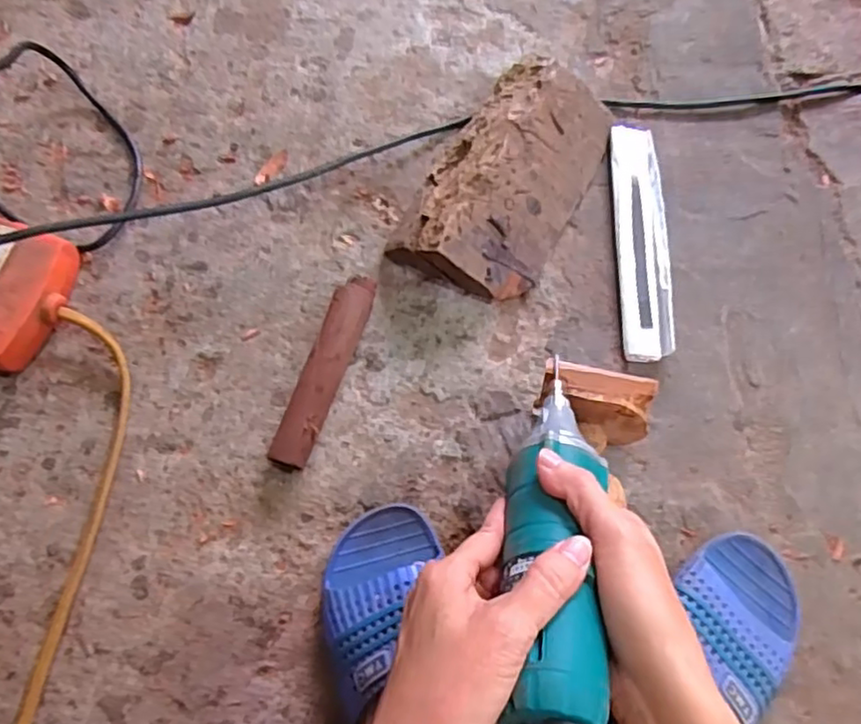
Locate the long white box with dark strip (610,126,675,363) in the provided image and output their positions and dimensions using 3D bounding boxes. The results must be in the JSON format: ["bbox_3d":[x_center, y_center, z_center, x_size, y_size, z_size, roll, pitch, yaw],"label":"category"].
[{"bbox_3d":[0.177,-0.103,0.555,0.042,0.016,0.213,2,70,-2],"label":"long white box with dark strip"}]

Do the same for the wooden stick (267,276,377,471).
[{"bbox_3d":[-0.079,0.005,0.499,0.028,0.029,0.155,18,71,4],"label":"wooden stick"}]

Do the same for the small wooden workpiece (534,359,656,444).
[{"bbox_3d":[0.112,0.027,0.448,0.077,0.043,0.037,17,72,0],"label":"small wooden workpiece"}]

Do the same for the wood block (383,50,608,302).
[{"bbox_3d":[0.065,-0.154,0.545,0.119,0.051,0.209,28,72,7],"label":"wood block"}]

